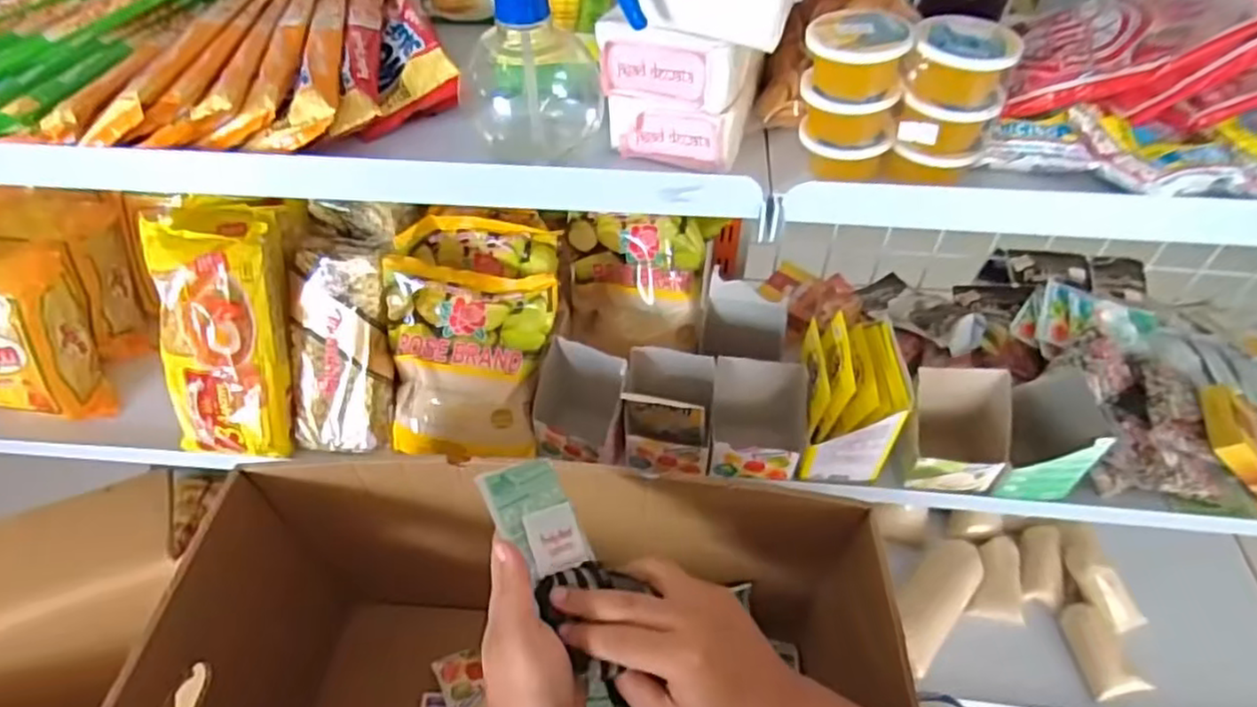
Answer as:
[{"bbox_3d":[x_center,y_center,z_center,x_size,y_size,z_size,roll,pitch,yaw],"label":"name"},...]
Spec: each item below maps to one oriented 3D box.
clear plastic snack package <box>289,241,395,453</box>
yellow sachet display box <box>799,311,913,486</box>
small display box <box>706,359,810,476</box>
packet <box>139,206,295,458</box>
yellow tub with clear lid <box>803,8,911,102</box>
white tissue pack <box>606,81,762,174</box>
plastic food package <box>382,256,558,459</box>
[{"bbox_3d":[-0.289,-0.005,0.683,0.097,0.205,0.028,2,10,2],"label":"clear plastic snack package"},{"bbox_3d":[0.221,0.048,0.662,0.100,0.125,0.110,1,49,2],"label":"yellow sachet display box"},{"bbox_3d":[0.128,0.065,0.663,0.091,0.086,0.078,4,50,4],"label":"small display box"},{"bbox_3d":[-0.390,-0.015,0.662,0.103,0.233,0.064,4,15,4],"label":"packet"},{"bbox_3d":[0.130,-0.171,0.391,0.054,0.033,0.051,0,49,0],"label":"yellow tub with clear lid"},{"bbox_3d":[0.035,-0.160,0.451,0.086,0.039,0.064,12,50,10],"label":"white tissue pack"},{"bbox_3d":[-0.163,0.015,0.676,0.166,0.197,0.050,8,8,1],"label":"plastic food package"}]

